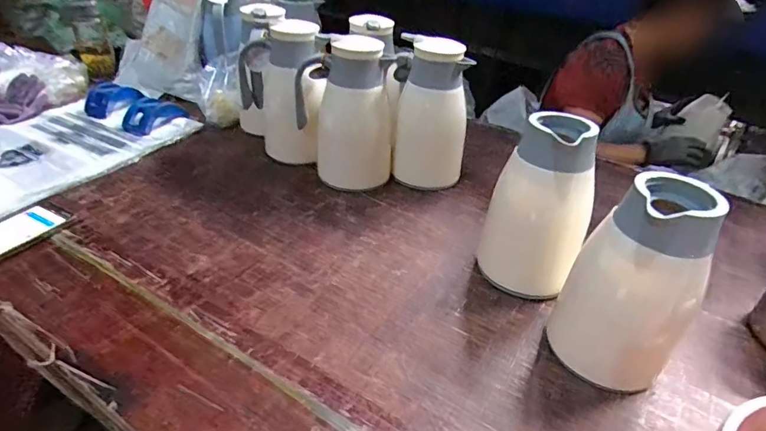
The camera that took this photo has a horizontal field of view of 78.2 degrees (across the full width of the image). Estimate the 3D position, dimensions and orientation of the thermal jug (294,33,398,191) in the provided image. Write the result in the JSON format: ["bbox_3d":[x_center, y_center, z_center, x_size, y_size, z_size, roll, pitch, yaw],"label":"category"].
[{"bbox_3d":[-0.069,-0.189,0.839,0.164,0.242,0.154,-2,36,-12],"label":"thermal jug"}]

